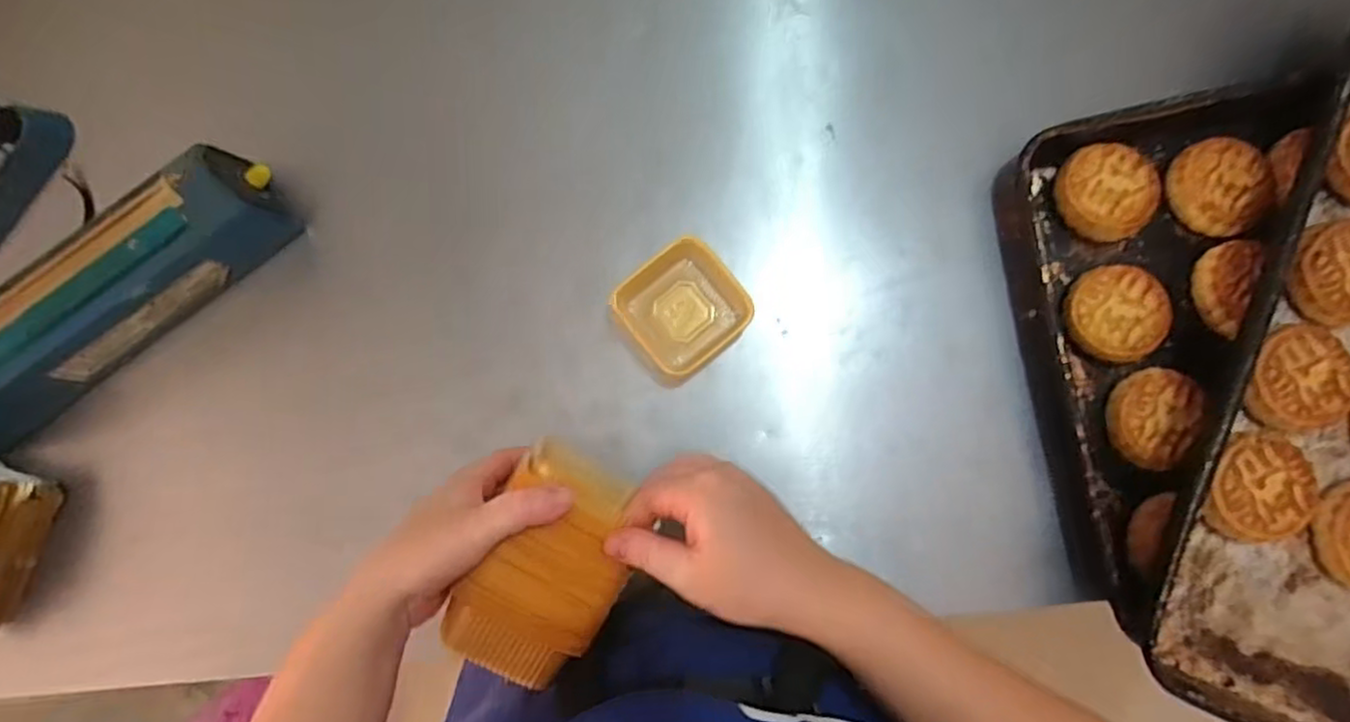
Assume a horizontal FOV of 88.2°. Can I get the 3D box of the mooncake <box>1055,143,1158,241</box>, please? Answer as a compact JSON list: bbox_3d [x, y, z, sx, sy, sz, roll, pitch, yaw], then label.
[{"bbox_3d":[0.349,-0.136,0.561,0.067,0.022,0.077,-12,84,-1],"label":"mooncake"}]

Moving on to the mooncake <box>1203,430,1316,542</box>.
[{"bbox_3d":[0.408,0.089,0.490,0.072,0.032,0.070,-15,84,-1],"label":"mooncake"}]

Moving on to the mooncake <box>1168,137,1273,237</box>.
[{"bbox_3d":[0.440,-0.141,0.559,0.066,0.023,0.077,-24,84,-2],"label":"mooncake"}]

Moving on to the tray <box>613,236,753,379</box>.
[{"bbox_3d":[0.008,-0.043,0.554,0.091,0.039,0.084,-38,85,-3],"label":"tray"}]

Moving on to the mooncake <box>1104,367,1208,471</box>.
[{"bbox_3d":[0.370,0.043,0.534,0.058,0.018,0.072,31,85,4],"label":"mooncake"}]

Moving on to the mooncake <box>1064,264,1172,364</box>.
[{"bbox_3d":[0.349,-0.037,0.553,0.069,0.032,0.074,0,84,1],"label":"mooncake"}]

